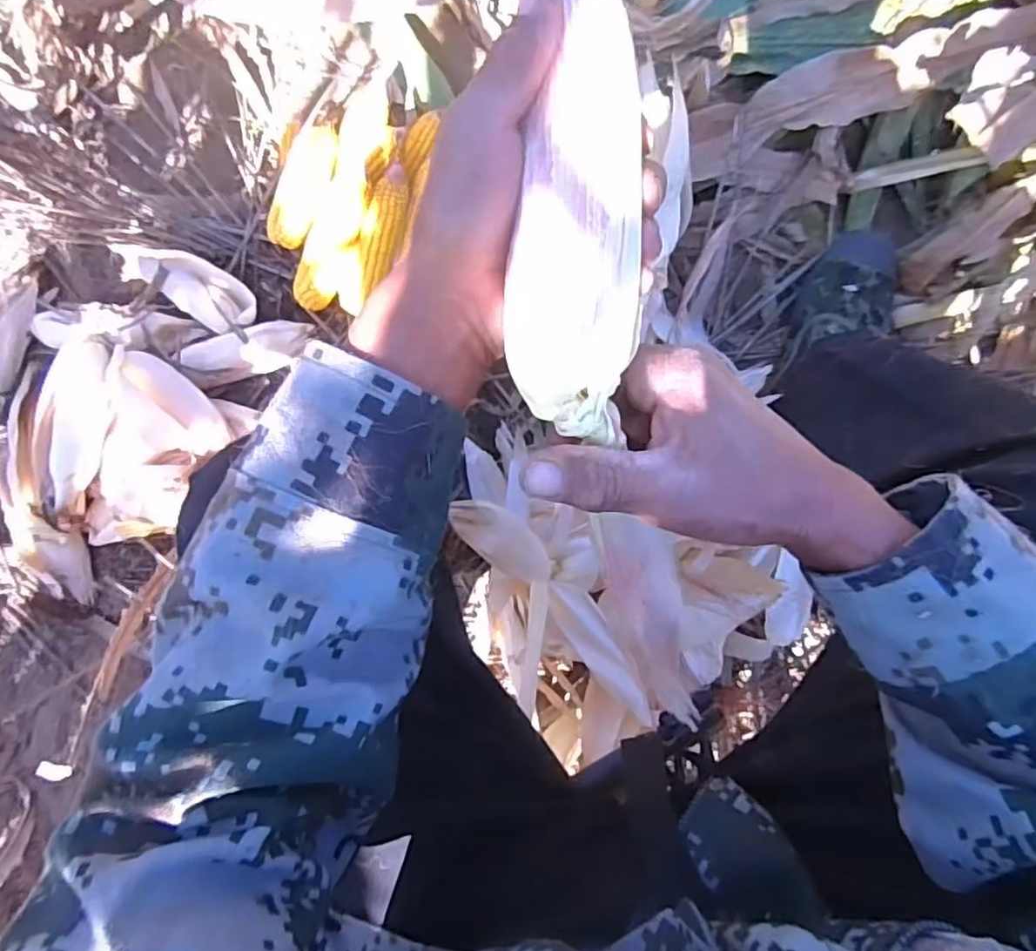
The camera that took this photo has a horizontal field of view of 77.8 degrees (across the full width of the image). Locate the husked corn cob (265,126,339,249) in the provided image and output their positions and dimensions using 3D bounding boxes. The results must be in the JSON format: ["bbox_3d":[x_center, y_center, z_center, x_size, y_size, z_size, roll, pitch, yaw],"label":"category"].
[{"bbox_3d":[-0.257,-0.351,0.783,0.055,0.056,0.157,16,93,2],"label":"husked corn cob"}]

